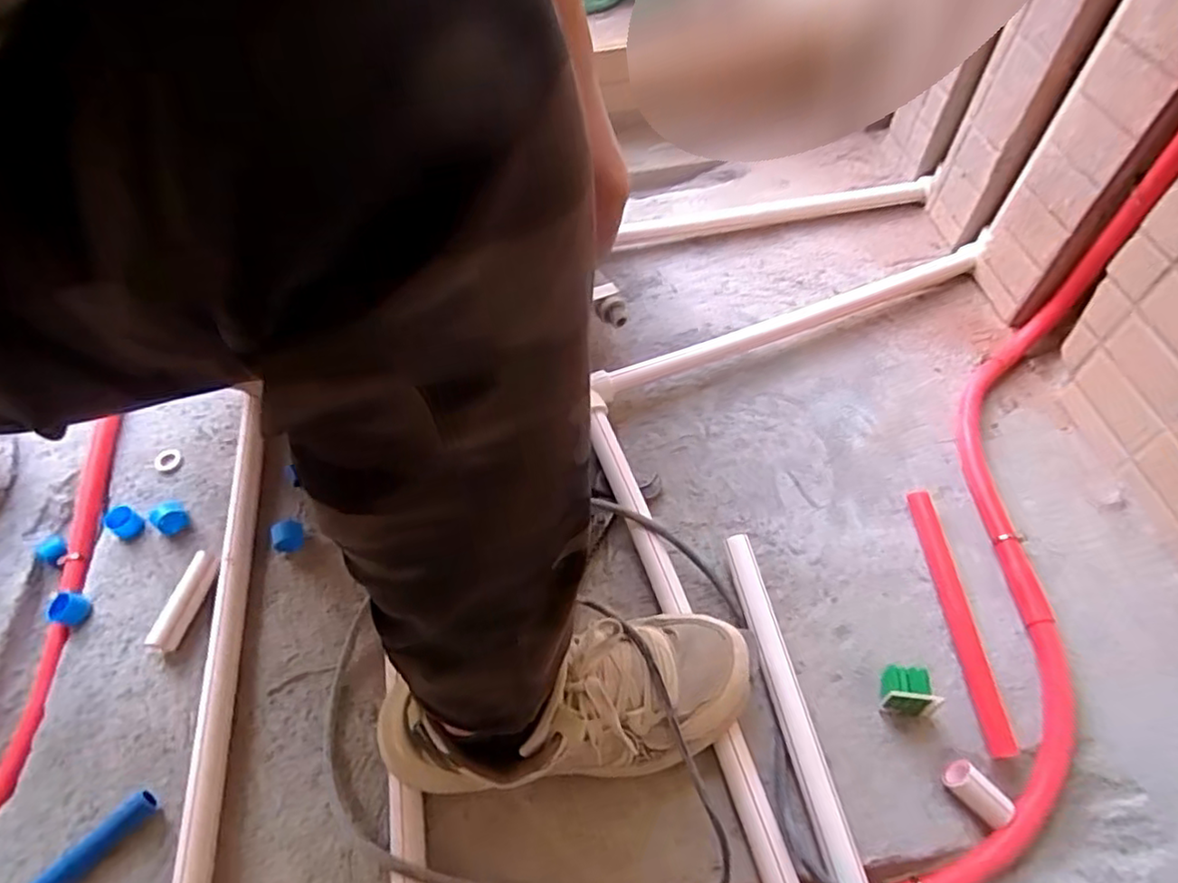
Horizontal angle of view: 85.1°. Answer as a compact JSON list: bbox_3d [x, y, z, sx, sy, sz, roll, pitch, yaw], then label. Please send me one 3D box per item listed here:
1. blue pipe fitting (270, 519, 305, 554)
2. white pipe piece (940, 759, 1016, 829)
[{"bbox_3d":[-0.299,0.096,0.641,0.027,0.025,0.032,-15,57,-8],"label":"blue pipe fitting"},{"bbox_3d":[0.299,0.271,0.492,0.024,0.019,0.051,-36,62,-20],"label":"white pipe piece"}]

